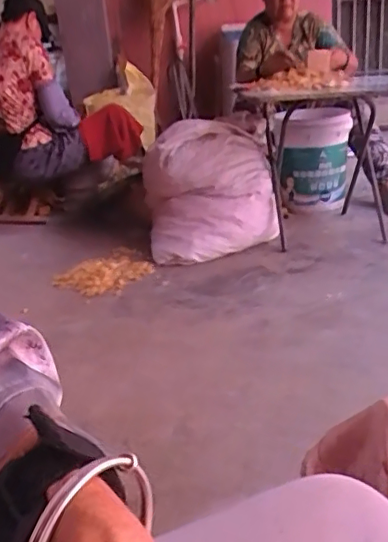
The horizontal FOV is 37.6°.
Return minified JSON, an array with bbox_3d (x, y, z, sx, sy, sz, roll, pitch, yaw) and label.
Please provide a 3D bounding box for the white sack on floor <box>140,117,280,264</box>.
[{"bbox_3d":[0.046,-0.253,1.832,0.424,0.412,0.286,-11,23,-16],"label":"white sack on floor"}]

